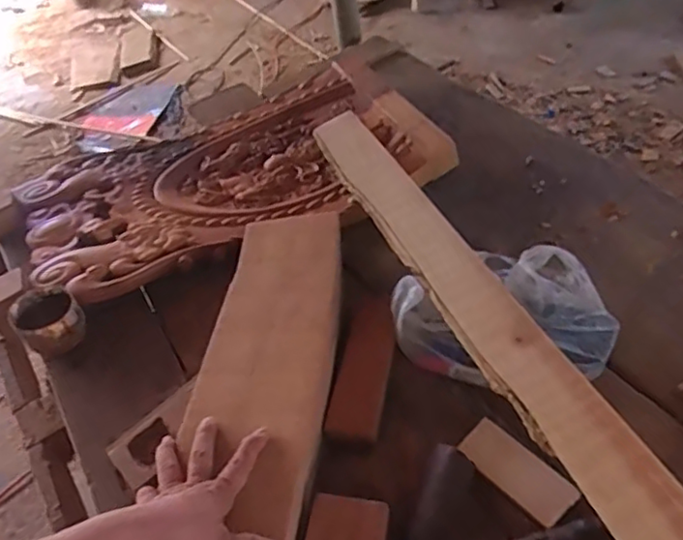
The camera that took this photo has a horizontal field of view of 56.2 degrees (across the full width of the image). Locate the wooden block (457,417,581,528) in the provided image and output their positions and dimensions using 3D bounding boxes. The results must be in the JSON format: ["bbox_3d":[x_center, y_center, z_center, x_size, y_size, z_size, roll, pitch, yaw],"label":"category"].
[{"bbox_3d":[0.160,0.184,0.587,0.048,0.012,0.106,-34,50,-28],"label":"wooden block"}]

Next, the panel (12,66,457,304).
[{"bbox_3d":[-0.168,-0.149,0.934,0.579,0.045,0.338,-22,43,-13],"label":"panel"}]

